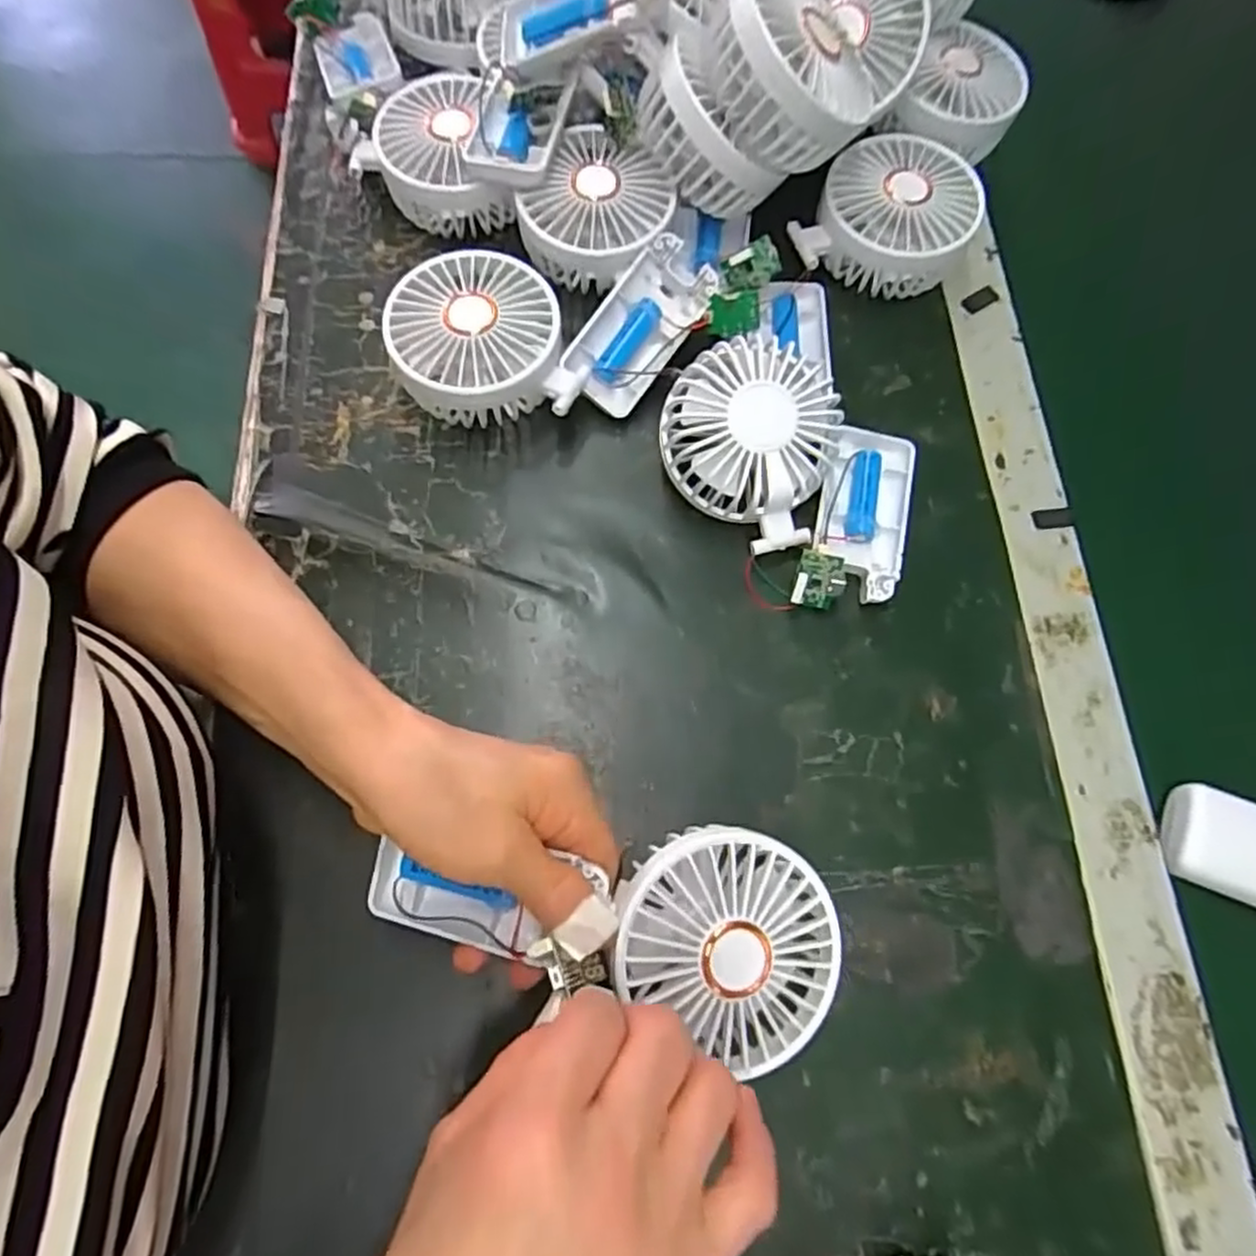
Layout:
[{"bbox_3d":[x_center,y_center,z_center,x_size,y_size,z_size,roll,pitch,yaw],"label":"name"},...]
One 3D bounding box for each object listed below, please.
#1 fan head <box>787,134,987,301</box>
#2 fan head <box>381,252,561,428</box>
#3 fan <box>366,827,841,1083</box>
[{"bbox_3d":[0.149,-0.228,0.412,0.082,0.046,0.089,1,72,-2],"label":"fan head"},{"bbox_3d":[-0.079,-0.146,0.376,0.083,0.045,0.082,1,72,-2],"label":"fan head"},{"bbox_3d":[-0.012,0.115,0.273,0.178,0.037,0.078,3,71,7],"label":"fan"}]

